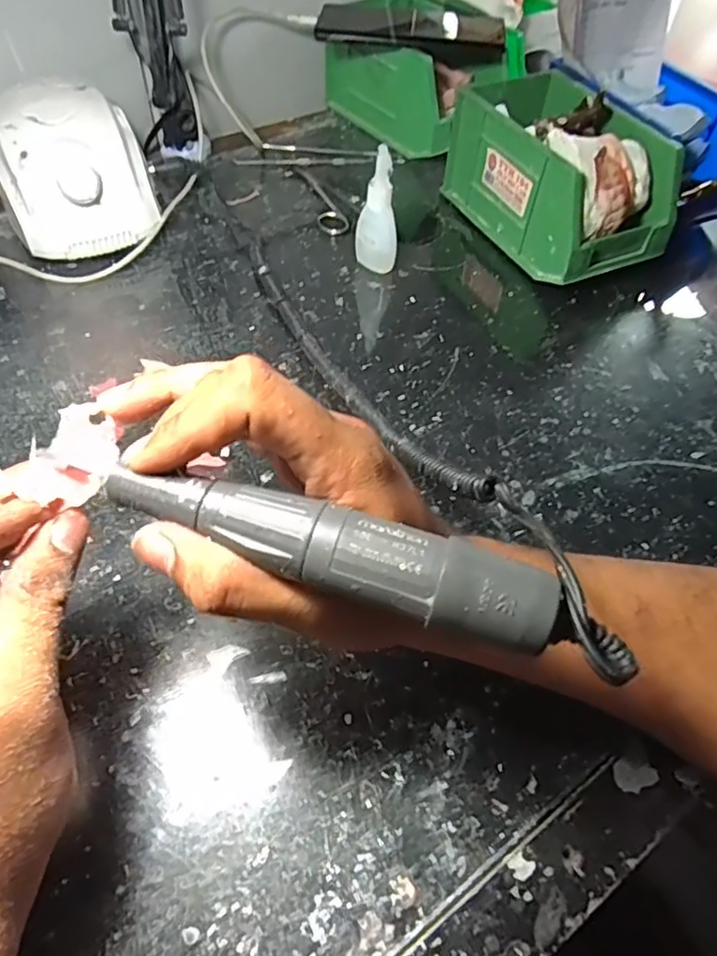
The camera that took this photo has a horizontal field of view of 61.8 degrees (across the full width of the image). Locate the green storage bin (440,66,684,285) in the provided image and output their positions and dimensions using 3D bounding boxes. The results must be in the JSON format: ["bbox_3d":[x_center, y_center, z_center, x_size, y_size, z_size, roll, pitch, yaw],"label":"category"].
[{"bbox_3d":[0.155,-0.238,0.473,0.098,0.092,0.175,-19,57,-16],"label":"green storage bin"}]

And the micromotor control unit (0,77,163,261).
[{"bbox_3d":[-0.214,-0.228,0.450,0.101,0.081,0.115,-21,58,-18],"label":"micromotor control unit"}]

